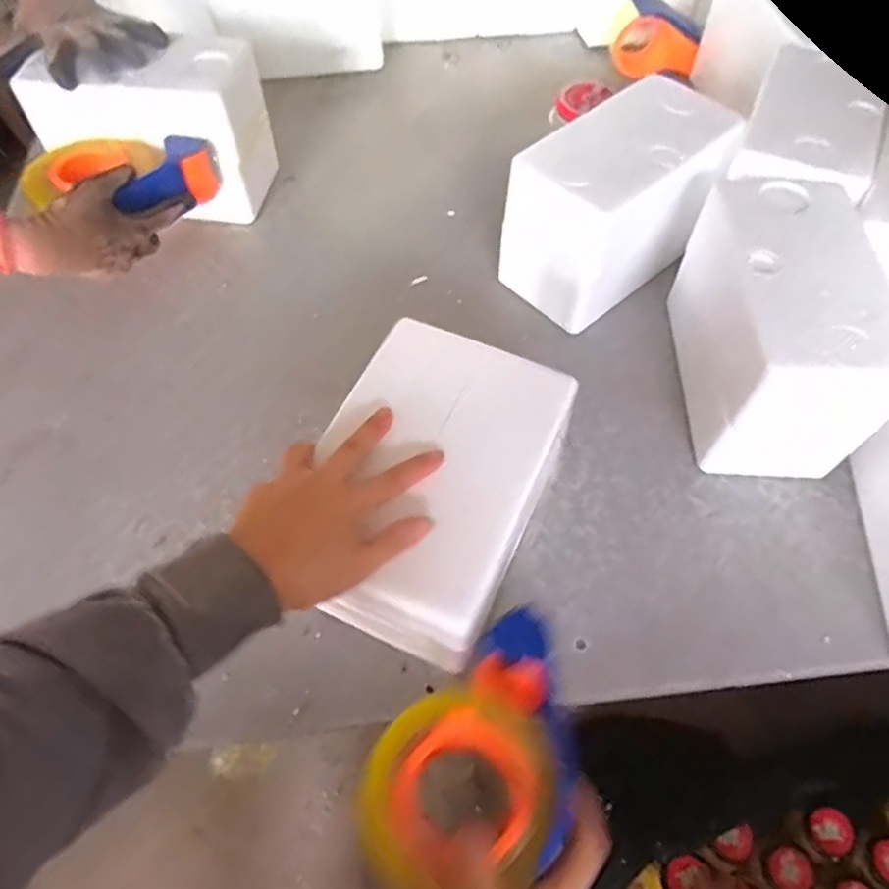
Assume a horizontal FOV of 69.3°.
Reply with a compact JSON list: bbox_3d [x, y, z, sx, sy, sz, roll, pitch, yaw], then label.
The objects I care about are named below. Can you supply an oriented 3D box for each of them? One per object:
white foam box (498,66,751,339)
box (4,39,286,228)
[{"bbox_3d":[0.177,-0.246,0.662,0.218,0.144,0.119,-38,65,-22],"label":"white foam box"},{"bbox_3d":[-0.326,-0.352,0.729,0.215,0.148,0.137,7,57,4],"label":"box"}]

